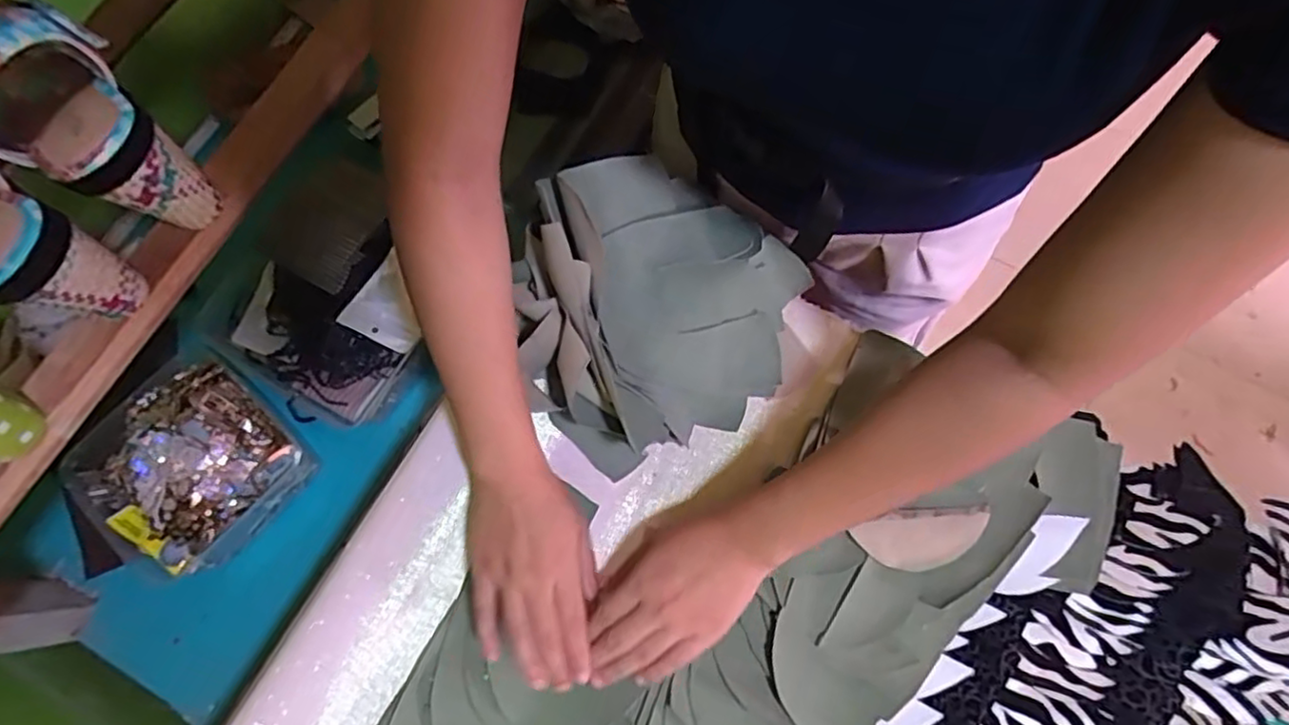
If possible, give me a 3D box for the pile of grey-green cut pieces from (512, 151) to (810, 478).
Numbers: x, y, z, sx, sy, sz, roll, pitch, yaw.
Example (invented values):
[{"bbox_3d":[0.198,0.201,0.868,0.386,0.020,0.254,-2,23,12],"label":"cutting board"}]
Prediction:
[{"bbox_3d":[0.007,-0.048,0.486,0.222,0.108,0.199,-44,79,-10],"label":"pile of grey-green cut pieces"}]

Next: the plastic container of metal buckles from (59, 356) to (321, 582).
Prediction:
[{"bbox_3d":[-0.404,0.090,0.590,0.161,0.068,0.166,43,80,11],"label":"plastic container of metal buckles"}]

